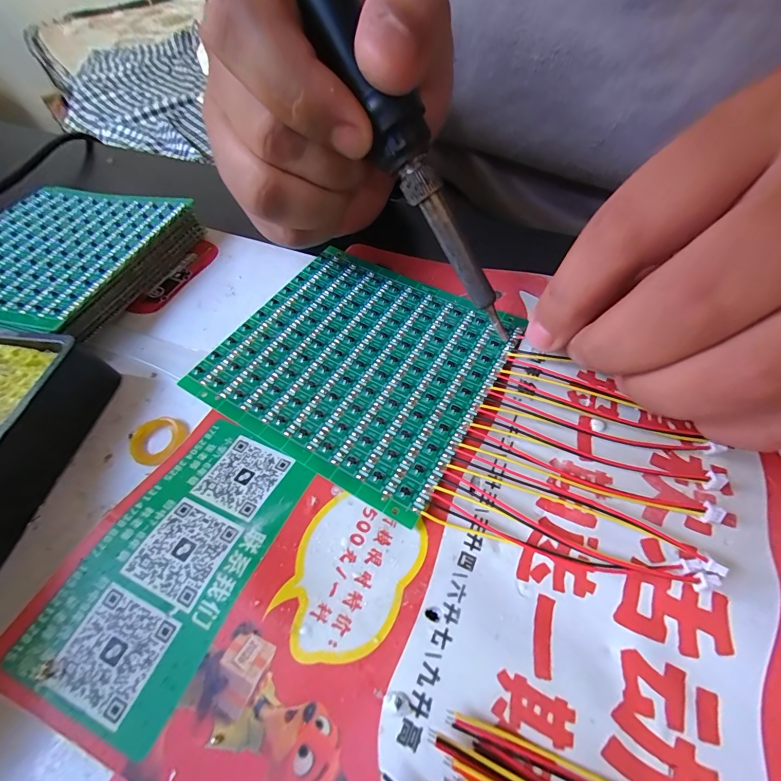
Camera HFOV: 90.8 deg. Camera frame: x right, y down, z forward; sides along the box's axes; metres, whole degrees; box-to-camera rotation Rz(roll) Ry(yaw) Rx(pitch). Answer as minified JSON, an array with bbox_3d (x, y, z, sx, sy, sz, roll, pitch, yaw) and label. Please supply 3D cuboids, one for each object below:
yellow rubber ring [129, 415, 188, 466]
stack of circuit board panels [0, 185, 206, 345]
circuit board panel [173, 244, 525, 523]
[{"bbox_3d":[-0.084,0.018,0.139,0.018,0.004,0.019,-2,55,3],"label":"yellow rubber ring"},{"bbox_3d":[-0.160,-0.063,0.188,0.096,0.022,0.096,12,57,13],"label":"stack of circuit board panels"},{"bbox_3d":[-0.012,-0.013,0.150,0.098,0.008,0.092,25,60,20],"label":"circuit board panel"}]

